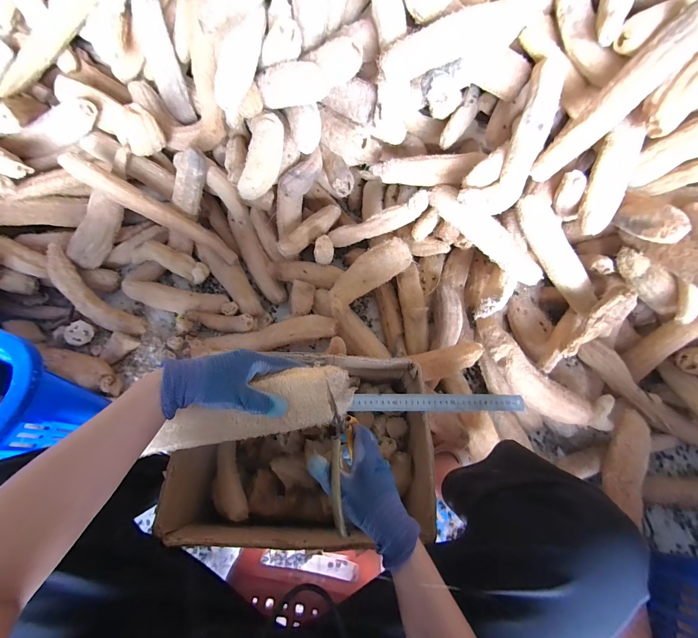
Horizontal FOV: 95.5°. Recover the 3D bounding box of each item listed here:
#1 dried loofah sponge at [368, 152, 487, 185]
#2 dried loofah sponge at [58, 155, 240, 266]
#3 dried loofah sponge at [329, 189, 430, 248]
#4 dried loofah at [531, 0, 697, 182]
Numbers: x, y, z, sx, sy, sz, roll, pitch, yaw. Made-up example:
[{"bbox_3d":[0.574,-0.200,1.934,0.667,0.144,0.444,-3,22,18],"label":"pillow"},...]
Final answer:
[{"bbox_3d":[0.206,-0.370,0.799,0.260,0.054,0.069,-3,64,-3],"label":"dried loofah sponge"},{"bbox_3d":[-0.508,-0.284,0.854,0.439,0.051,0.066,30,61,-27],"label":"dried loofah sponge"},{"bbox_3d":[0.080,-0.270,0.892,0.296,0.049,0.053,-17,62,23],"label":"dried loofah sponge"},{"bbox_3d":[0.547,-0.449,0.655,0.382,0.057,0.077,-45,67,25],"label":"dried loofah"}]

